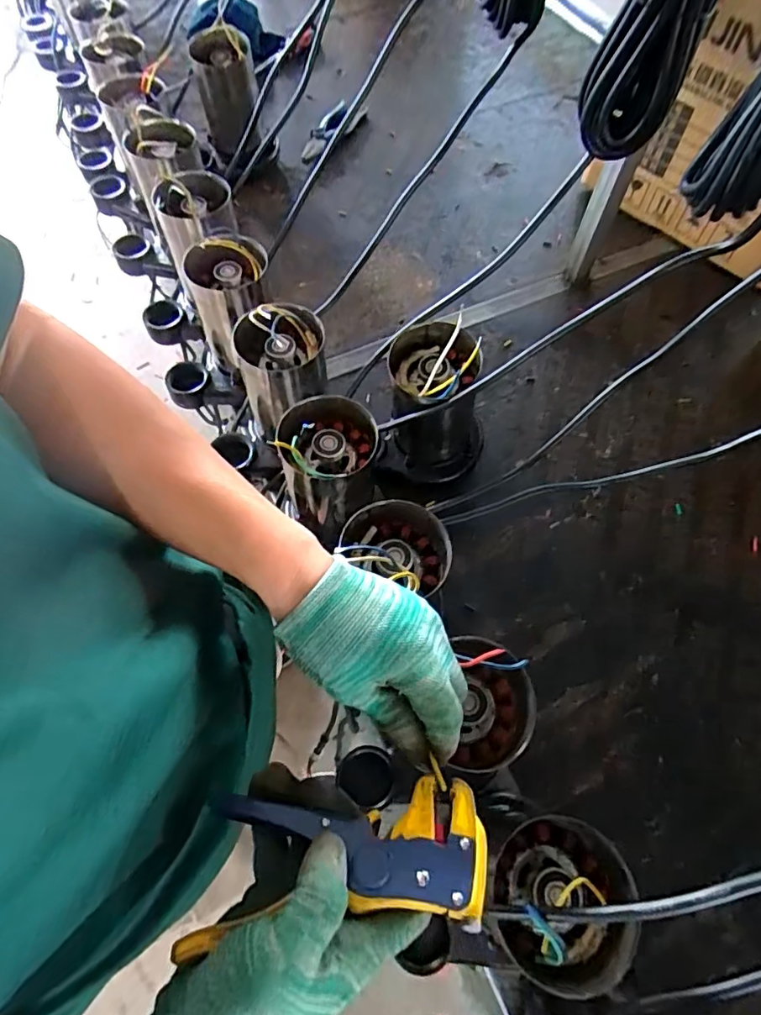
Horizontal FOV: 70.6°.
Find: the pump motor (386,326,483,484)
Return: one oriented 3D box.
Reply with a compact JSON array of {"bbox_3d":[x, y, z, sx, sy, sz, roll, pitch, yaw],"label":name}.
[{"bbox_3d":[0.062,-0.106,0.598,0.111,0.180,0.102,12,64,5],"label":"pump motor"}]

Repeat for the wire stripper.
[{"bbox_3d":[-0.022,0.202,0.305,0.160,0.023,0.075,-3,42,3],"label":"wire stripper"}]

